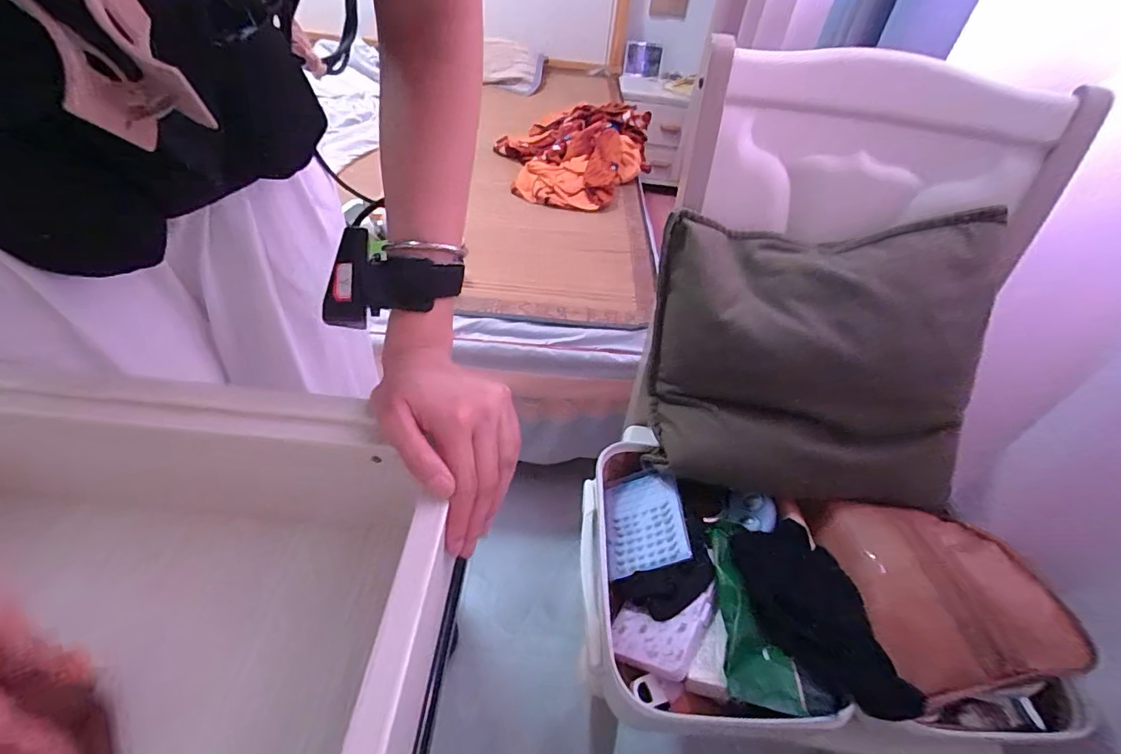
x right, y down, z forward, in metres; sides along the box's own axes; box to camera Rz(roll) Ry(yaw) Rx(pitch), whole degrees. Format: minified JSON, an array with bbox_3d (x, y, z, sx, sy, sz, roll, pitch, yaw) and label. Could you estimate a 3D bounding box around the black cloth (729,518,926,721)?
[{"bbox_3d":[0.255,0.237,0.489,0.092,0.044,0.206,-6,33,-13],"label":"black cloth"}]

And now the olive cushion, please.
[{"bbox_3d":[0.292,-0.018,0.535,0.366,0.322,0.085,3,9,8],"label":"olive cushion"}]

